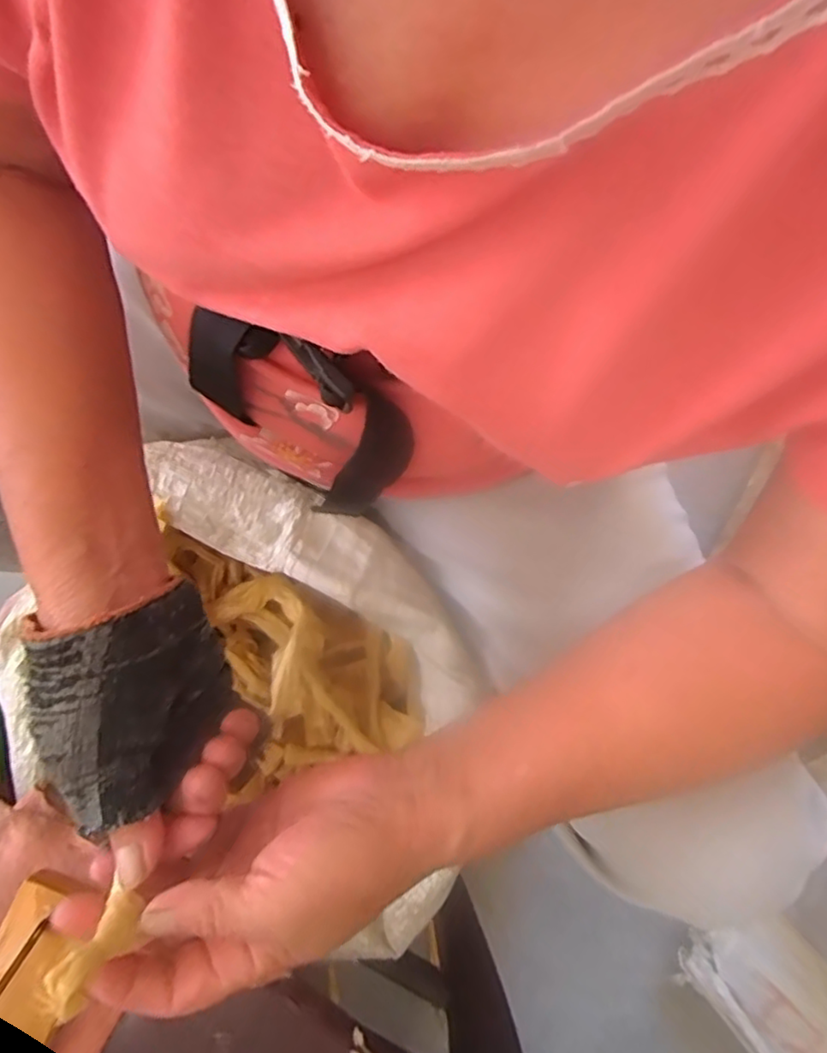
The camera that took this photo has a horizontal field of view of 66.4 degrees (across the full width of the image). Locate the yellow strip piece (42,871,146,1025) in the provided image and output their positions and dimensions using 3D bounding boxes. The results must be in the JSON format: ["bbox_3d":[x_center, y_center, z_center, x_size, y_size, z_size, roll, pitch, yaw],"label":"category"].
[{"bbox_3d":[-0.115,0.152,0.230,0.017,0.047,0.007,19,106,3],"label":"yellow strip piece"}]

